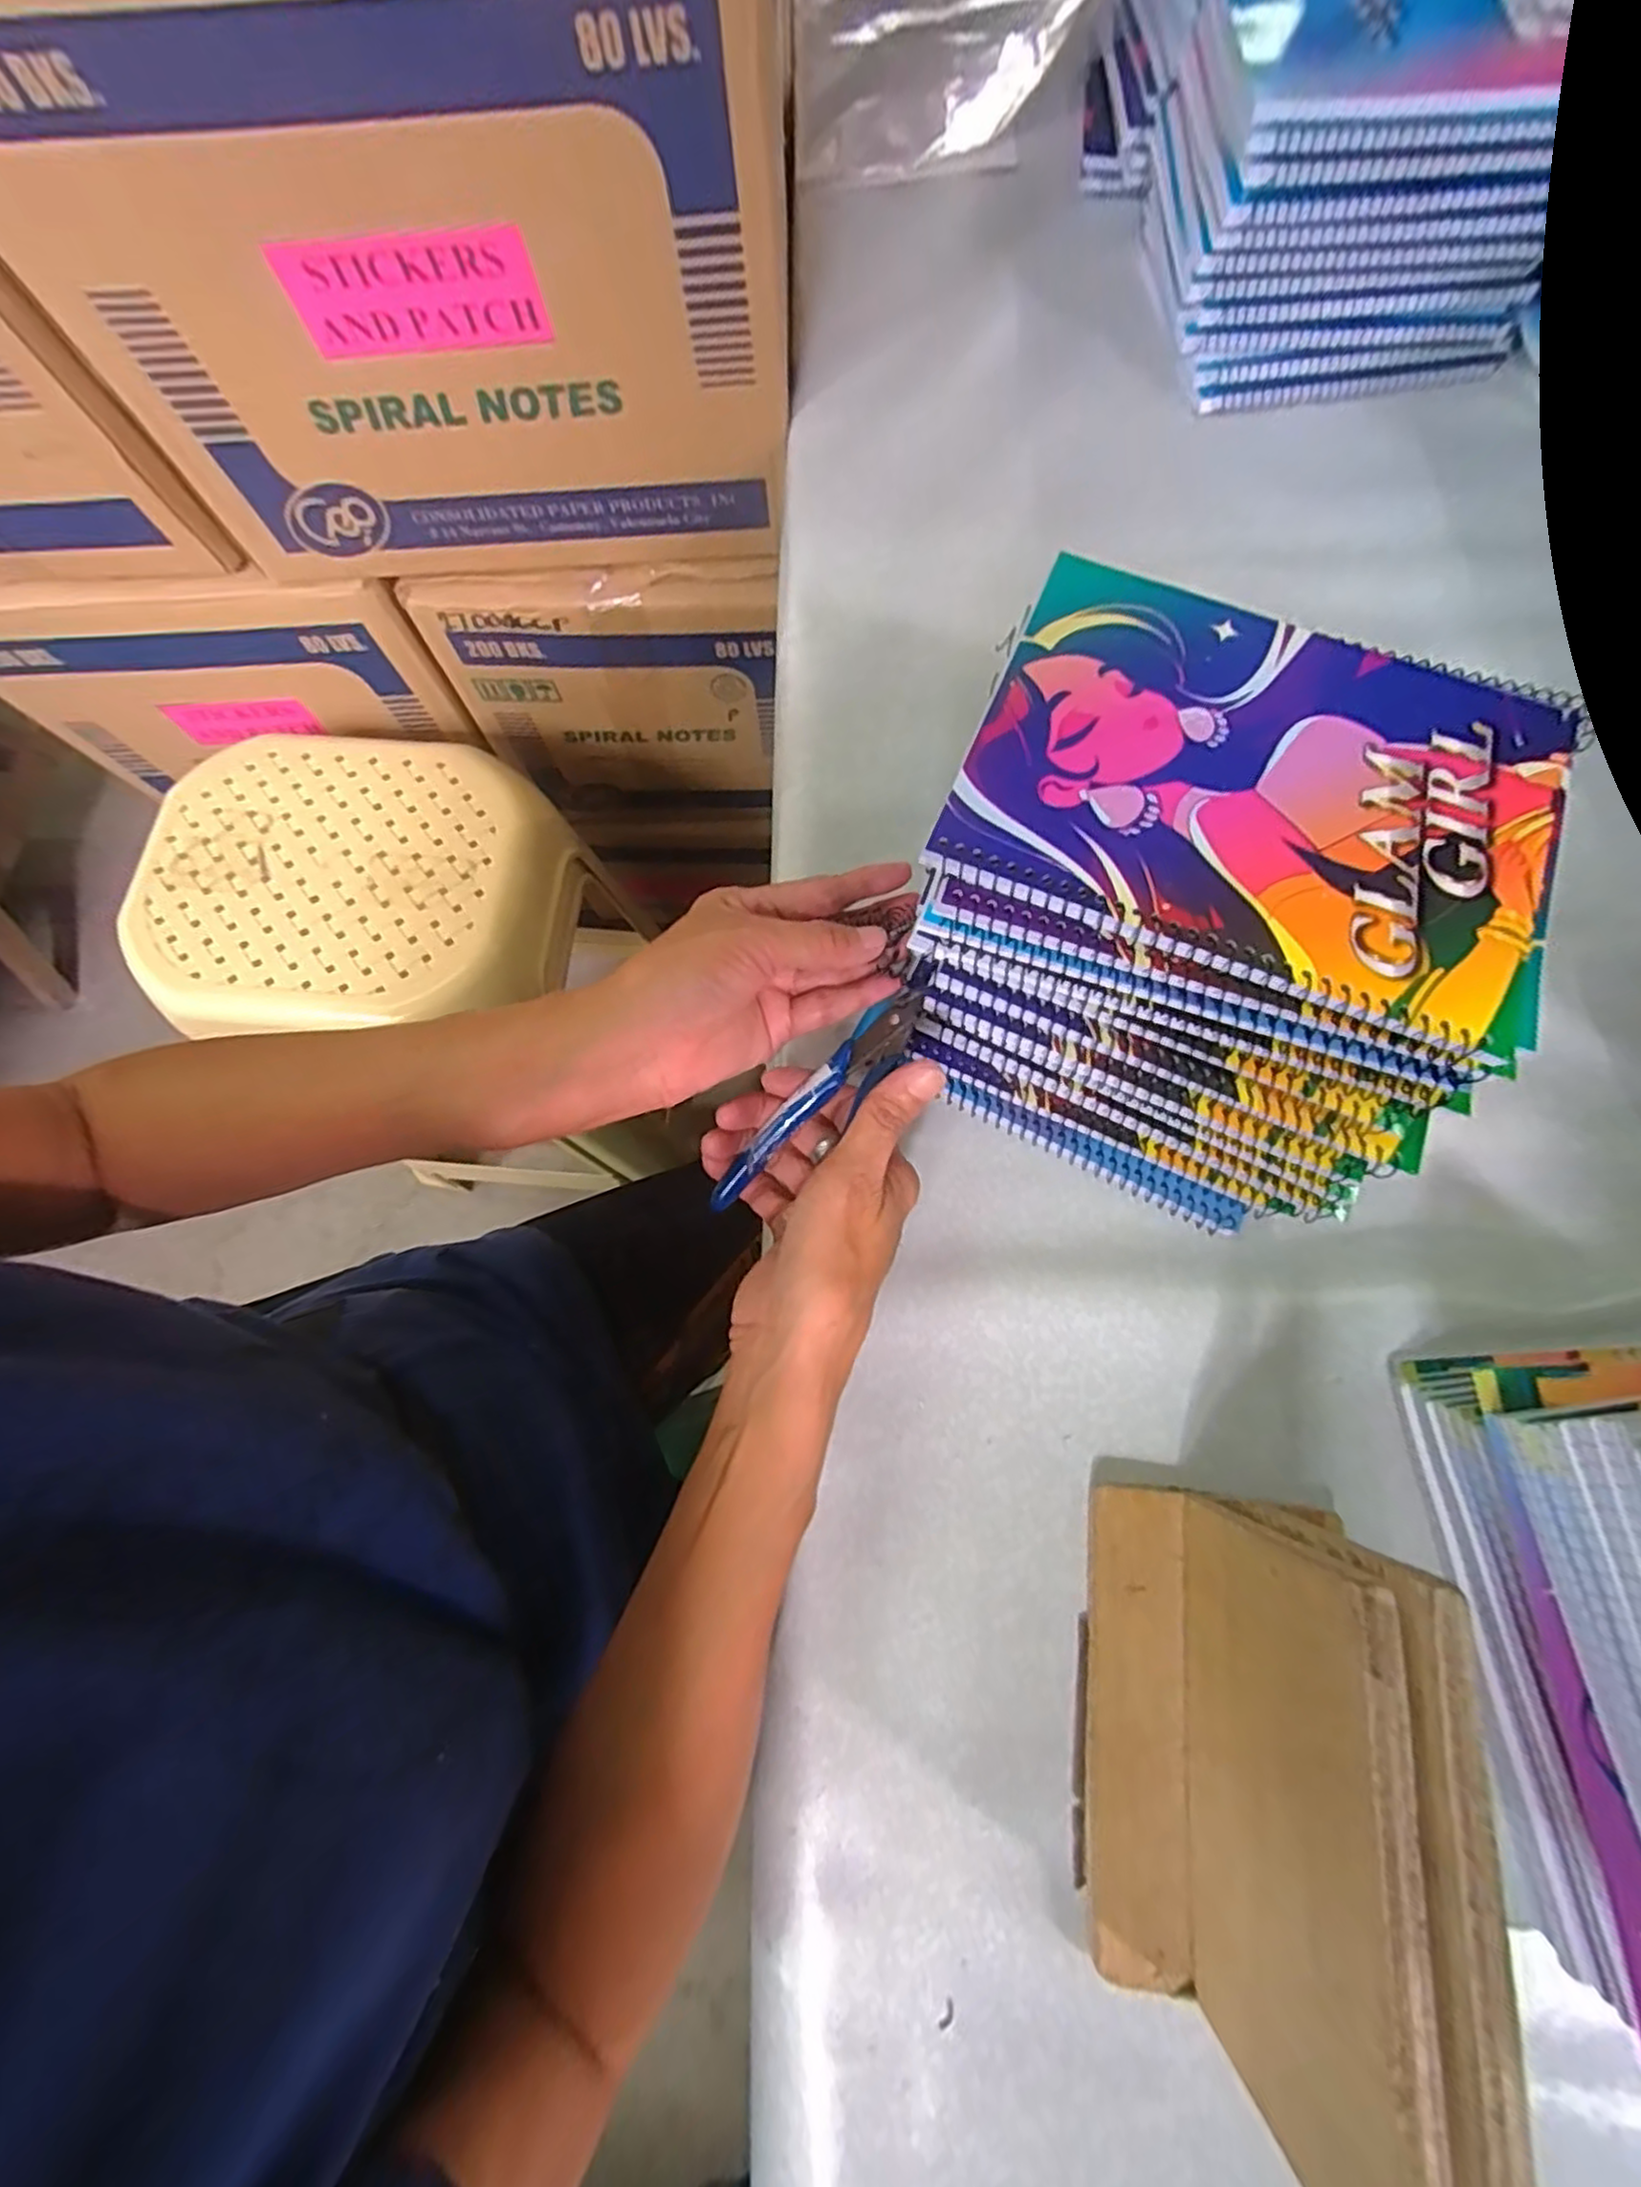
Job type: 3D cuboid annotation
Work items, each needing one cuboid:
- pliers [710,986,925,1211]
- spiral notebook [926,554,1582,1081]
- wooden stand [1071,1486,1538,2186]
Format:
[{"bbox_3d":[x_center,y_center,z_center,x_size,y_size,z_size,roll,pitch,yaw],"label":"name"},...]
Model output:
[{"bbox_3d":[0.000,0.006,0.319,0.125,0.022,0.024,-45,77,10],"label":"pliers"},{"bbox_3d":[0.154,-0.109,0.262,0.193,0.005,0.147,23,76,7],"label":"spiral notebook"},{"bbox_3d":[0.136,0.221,0.236,0.070,0.113,0.162,5,74,2],"label":"wooden stand"}]

